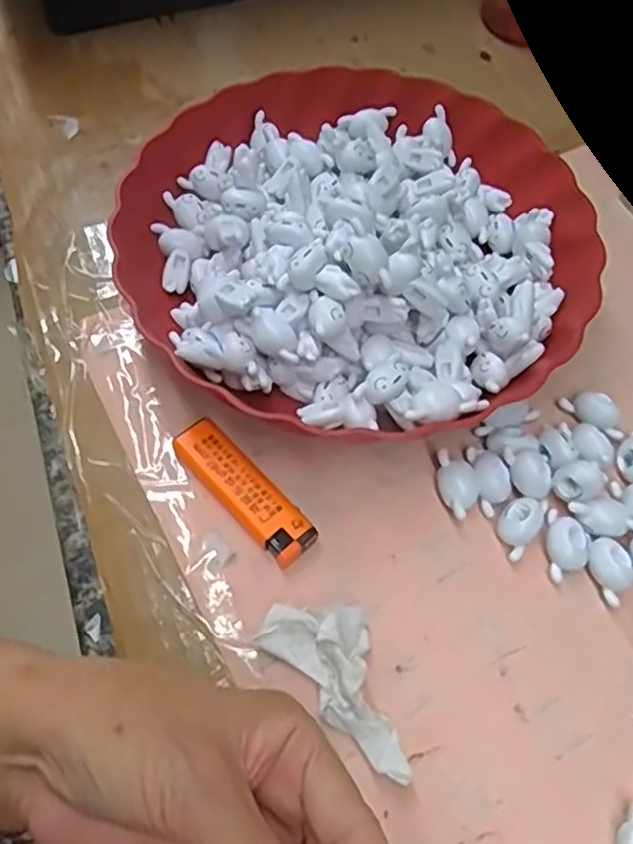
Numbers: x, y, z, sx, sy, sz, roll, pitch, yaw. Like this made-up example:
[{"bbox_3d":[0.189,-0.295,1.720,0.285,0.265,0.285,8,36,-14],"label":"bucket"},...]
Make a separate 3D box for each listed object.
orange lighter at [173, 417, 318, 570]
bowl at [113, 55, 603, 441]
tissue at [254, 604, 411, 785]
[{"bbox_3d":[-0.034,0.033,0.314,0.022,0.014,0.079,-39,69,-21],"label":"orange lighter"},{"bbox_3d":[0.024,-0.101,0.363,0.244,0.066,0.236,1,60,-1],"label":"bowl"},{"bbox_3d":[0.014,0.102,0.273,0.037,0.021,0.079,-40,69,-21],"label":"tissue"}]

